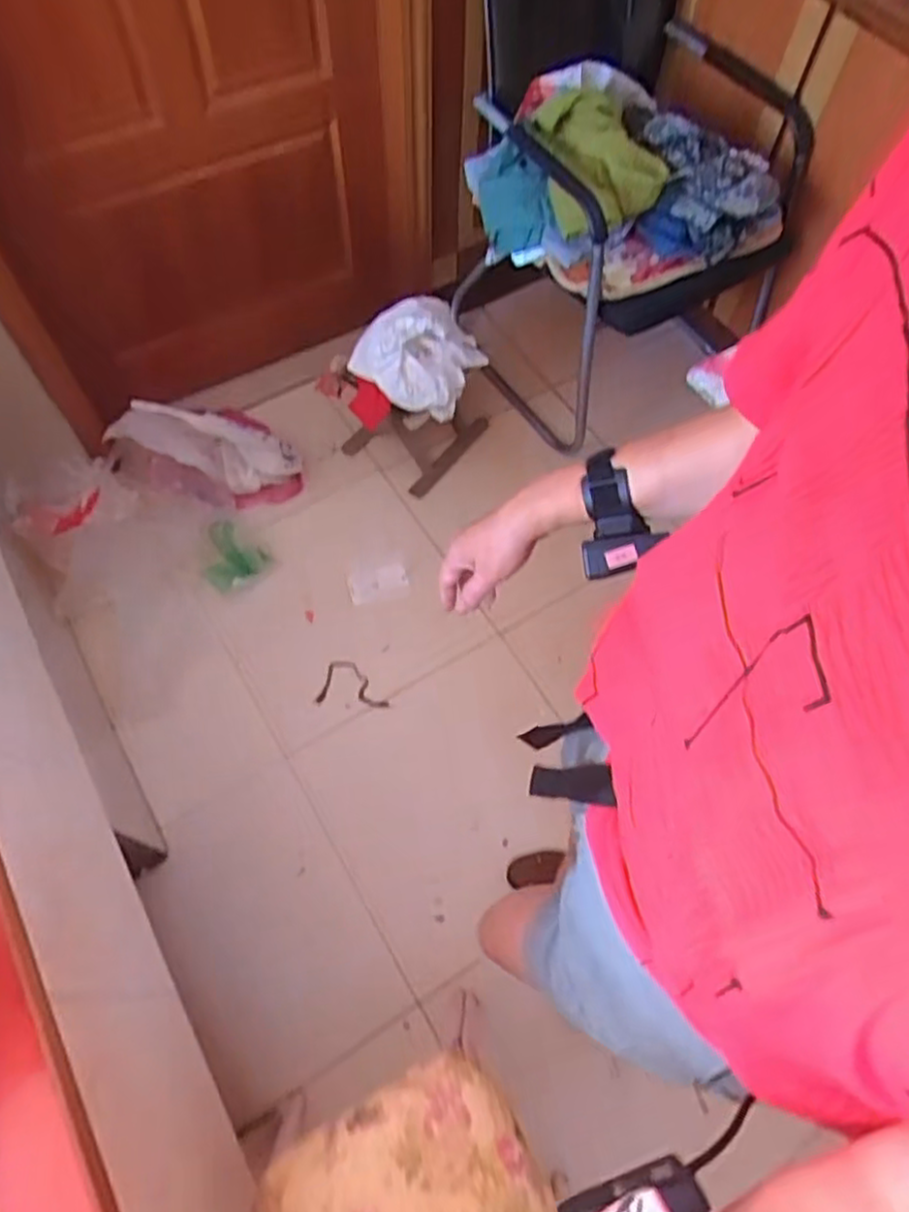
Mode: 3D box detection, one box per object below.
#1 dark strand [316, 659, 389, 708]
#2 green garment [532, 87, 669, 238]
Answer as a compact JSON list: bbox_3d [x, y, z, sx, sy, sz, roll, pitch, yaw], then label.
[{"bbox_3d":[-0.206,0.158,1.519,0.142,0.007,0.096,3,62,0],"label":"dark strand"},{"bbox_3d":[0.263,-0.879,1.451,0.241,0.099,0.288,-26,66,-14],"label":"green garment"}]

